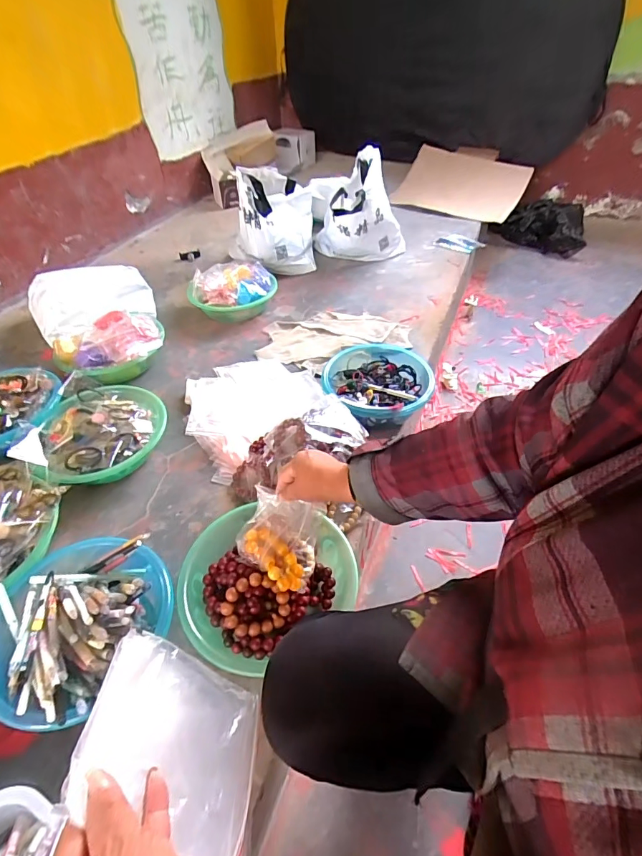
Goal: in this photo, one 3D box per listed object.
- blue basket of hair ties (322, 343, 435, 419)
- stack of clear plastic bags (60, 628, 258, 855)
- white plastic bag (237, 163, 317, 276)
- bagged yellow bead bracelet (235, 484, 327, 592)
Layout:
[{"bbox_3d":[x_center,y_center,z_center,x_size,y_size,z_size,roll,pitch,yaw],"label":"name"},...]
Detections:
[{"bbox_3d":[0.126,-0.096,0.905,0.246,0.076,0.253,-17,47,-14],"label":"blue basket of hair ties"},{"bbox_3d":[-0.102,0.231,0.311,0.007,0.152,0.113,-29,31,19],"label":"stack of clear plastic bags"},{"bbox_3d":[-0.147,-0.669,1.358,0.245,0.248,0.277,-3,45,-1],"label":"white plastic bag"},{"bbox_3d":[-0.060,0.153,0.584,0.106,0.070,0.105,15,47,16],"label":"bagged yellow bead bracelet"}]

